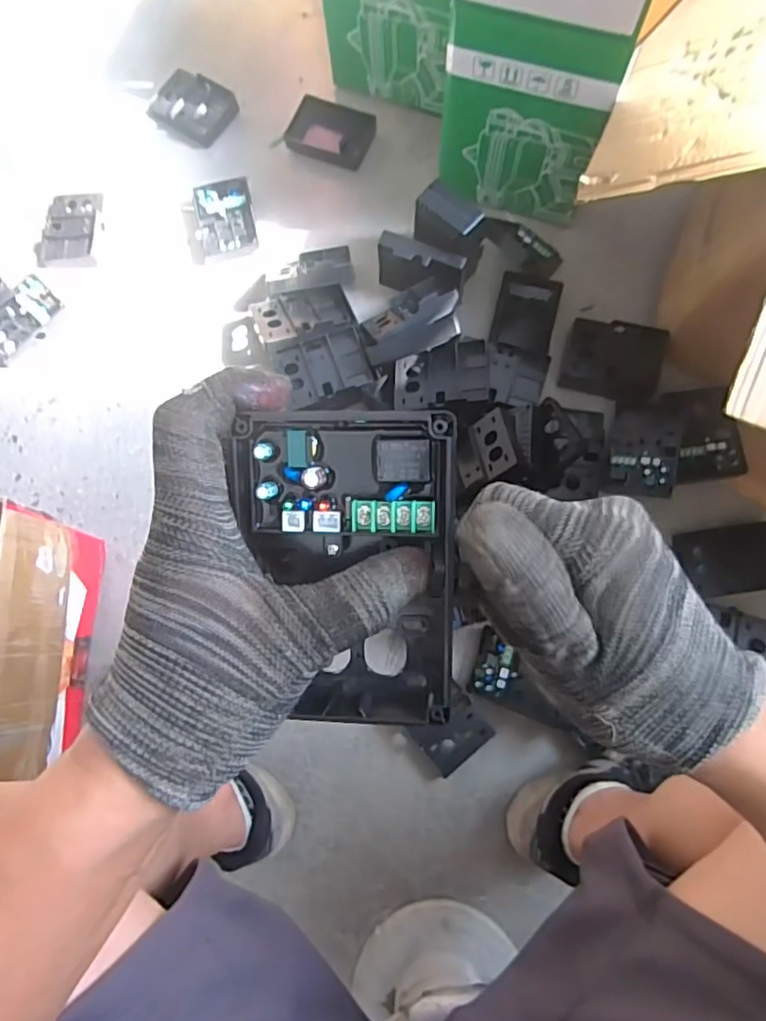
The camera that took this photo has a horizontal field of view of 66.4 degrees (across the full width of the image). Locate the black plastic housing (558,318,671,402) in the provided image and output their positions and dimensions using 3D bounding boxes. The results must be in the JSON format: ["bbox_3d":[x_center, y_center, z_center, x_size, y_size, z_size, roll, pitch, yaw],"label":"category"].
[{"bbox_3d":[0.323,-0.213,0.821,0.129,0.035,0.112,12,80,3],"label":"black plastic housing"}]

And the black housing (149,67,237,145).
[{"bbox_3d":[-0.308,-0.656,0.959,0.120,0.027,0.101,27,82,6],"label":"black housing"}]

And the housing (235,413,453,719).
[{"bbox_3d":[-0.013,0.022,0.241,0.085,0.040,0.123,3,105,8],"label":"housing"}]

